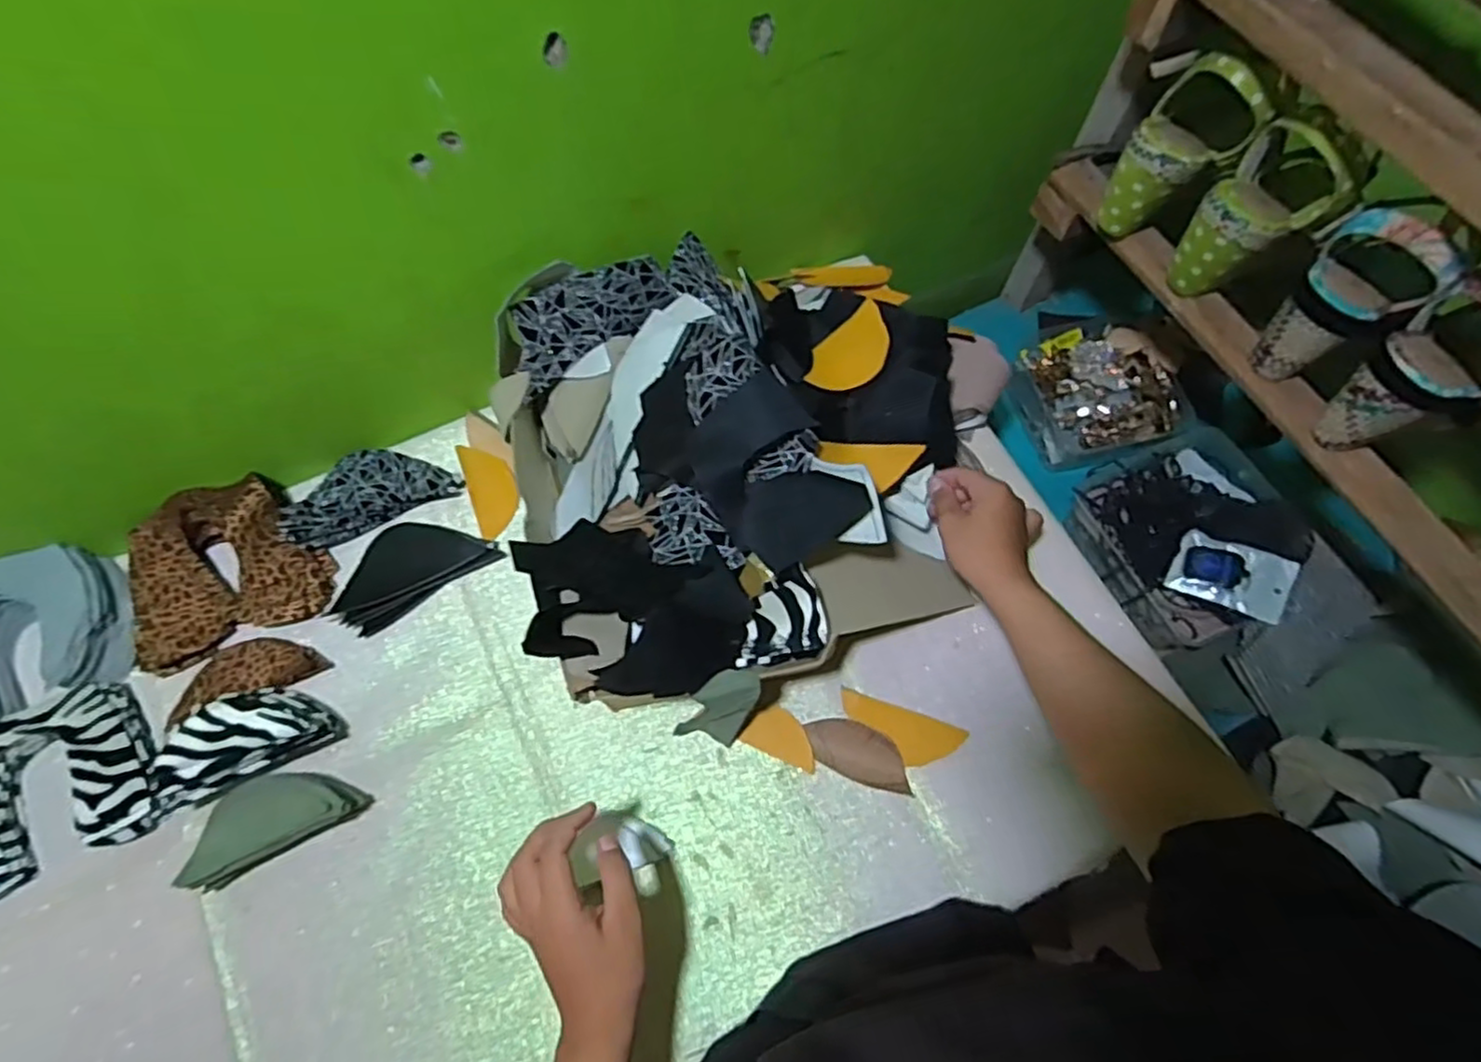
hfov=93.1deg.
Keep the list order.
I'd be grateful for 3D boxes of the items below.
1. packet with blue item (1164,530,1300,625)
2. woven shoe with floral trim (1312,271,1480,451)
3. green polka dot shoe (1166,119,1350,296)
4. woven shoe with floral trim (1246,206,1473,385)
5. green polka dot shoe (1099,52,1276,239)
[{"bbox_3d":[0.486,0.045,0.695,0.095,0.009,0.066,23,86,31],"label":"packet with blue item"},{"bbox_3d":[0.483,-0.109,0.484,0.071,0.158,0.084,-29,70,-13],"label":"woven shoe with floral trim"},{"bbox_3d":[0.408,-0.248,0.554,0.079,0.129,0.082,41,72,15],"label":"green polka dot shoe"},{"bbox_3d":[0.444,-0.169,0.519,0.073,0.137,0.077,-39,75,-16],"label":"woven shoe with floral trim"},{"bbox_3d":[0.358,-0.307,0.574,0.076,0.136,0.064,36,71,14],"label":"green polka dot shoe"}]

